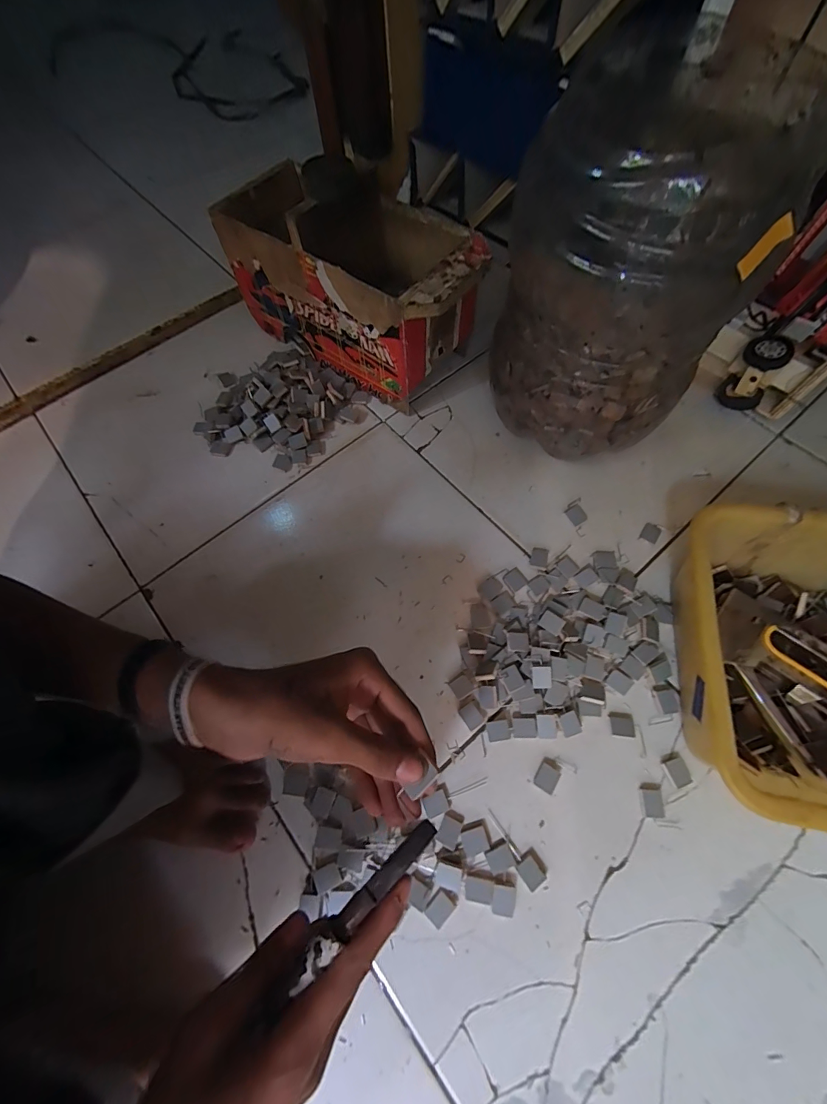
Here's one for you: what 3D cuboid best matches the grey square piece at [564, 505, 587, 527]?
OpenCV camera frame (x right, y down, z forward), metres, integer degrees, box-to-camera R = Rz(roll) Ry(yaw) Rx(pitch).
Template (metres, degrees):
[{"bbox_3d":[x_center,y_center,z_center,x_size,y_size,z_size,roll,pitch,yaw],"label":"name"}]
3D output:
[{"bbox_3d":[0.211,-0.048,0.535,0.022,0.004,0.026,-24,67,-8],"label":"grey square piece"}]

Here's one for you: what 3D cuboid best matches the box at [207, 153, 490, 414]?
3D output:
[{"bbox_3d":[-0.085,-0.387,0.595,0.381,0.208,0.172,34,72,16],"label":"box"}]

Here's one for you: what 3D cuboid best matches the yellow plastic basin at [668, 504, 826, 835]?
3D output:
[{"bbox_3d":[0.385,0.111,0.392,0.262,0.121,0.261,6,67,6],"label":"yellow plastic basin"}]

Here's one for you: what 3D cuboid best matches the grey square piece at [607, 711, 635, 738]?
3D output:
[{"bbox_3d":[0.217,0.180,0.431,0.025,0.004,0.024,3,66,4],"label":"grey square piece"}]

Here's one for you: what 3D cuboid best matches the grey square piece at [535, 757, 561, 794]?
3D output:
[{"bbox_3d":[0.136,0.225,0.419,0.021,0.009,0.030,26,70,14],"label":"grey square piece"}]

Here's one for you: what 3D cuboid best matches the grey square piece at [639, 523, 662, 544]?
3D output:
[{"bbox_3d":[0.300,-0.024,0.524,0.020,0.004,0.026,28,70,14],"label":"grey square piece"}]

